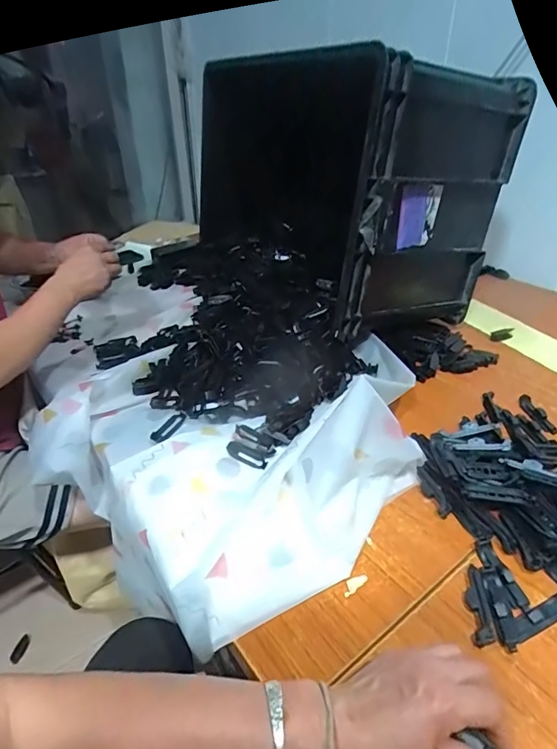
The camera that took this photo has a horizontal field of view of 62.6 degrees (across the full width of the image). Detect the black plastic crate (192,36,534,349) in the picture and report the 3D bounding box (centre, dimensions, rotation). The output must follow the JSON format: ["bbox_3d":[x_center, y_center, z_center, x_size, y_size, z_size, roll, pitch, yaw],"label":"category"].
[{"bbox_3d":[0.092,-0.364,0.867,0.322,0.383,0.532,-21,39,-26],"label":"black plastic crate"}]

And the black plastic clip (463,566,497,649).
[{"bbox_3d":[0.186,0.215,0.429,0.017,0.012,0.073,4,34,5],"label":"black plastic clip"}]

